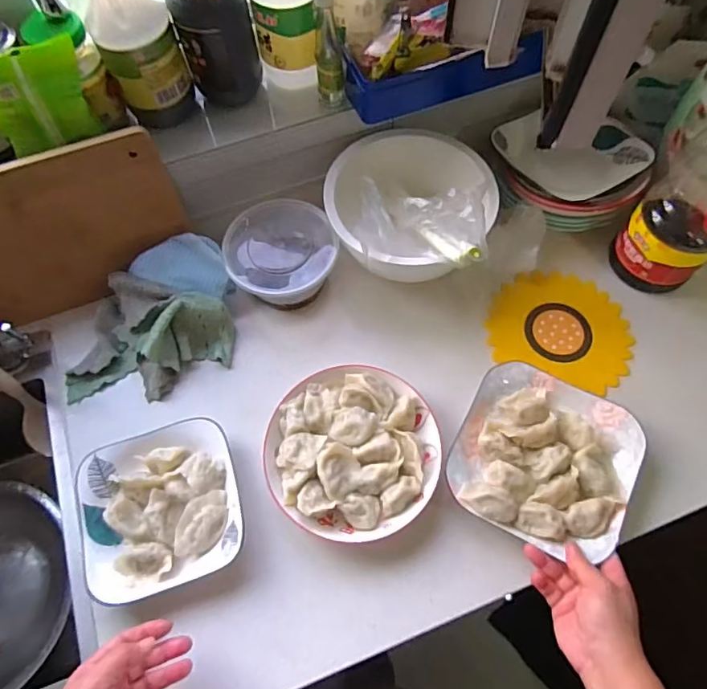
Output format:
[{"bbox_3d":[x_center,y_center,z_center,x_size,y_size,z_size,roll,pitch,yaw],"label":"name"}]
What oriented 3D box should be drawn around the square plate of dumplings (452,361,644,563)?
[{"bbox_3d":[0.217,0.125,0.569,0.189,0.031,0.187,25,69,12],"label":"square plate of dumplings"}]

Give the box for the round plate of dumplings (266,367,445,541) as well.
[{"bbox_3d":[-0.001,0.119,0.581,0.193,0.038,0.193,-1,66,1],"label":"round plate of dumplings"}]

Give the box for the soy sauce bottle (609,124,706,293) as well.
[{"bbox_3d":[0.408,-0.178,0.582,0.122,0.261,0.117,-41,71,-15],"label":"soy sauce bottle"}]

